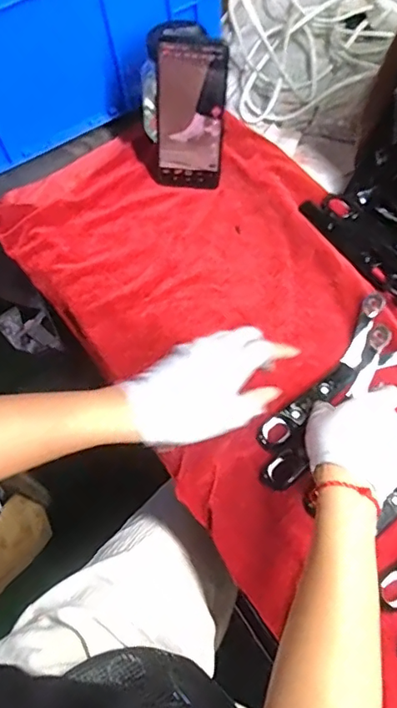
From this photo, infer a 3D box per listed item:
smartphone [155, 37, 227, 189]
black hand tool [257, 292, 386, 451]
[{"bbox_3d":[-0.009,-0.268,0.609,0.075,0.161,0.009,3,45,-1],"label":"smartphone"},{"bbox_3d":[0.137,0.019,0.547,0.038,0.019,0.207,38,70,15],"label":"black hand tool"}]

